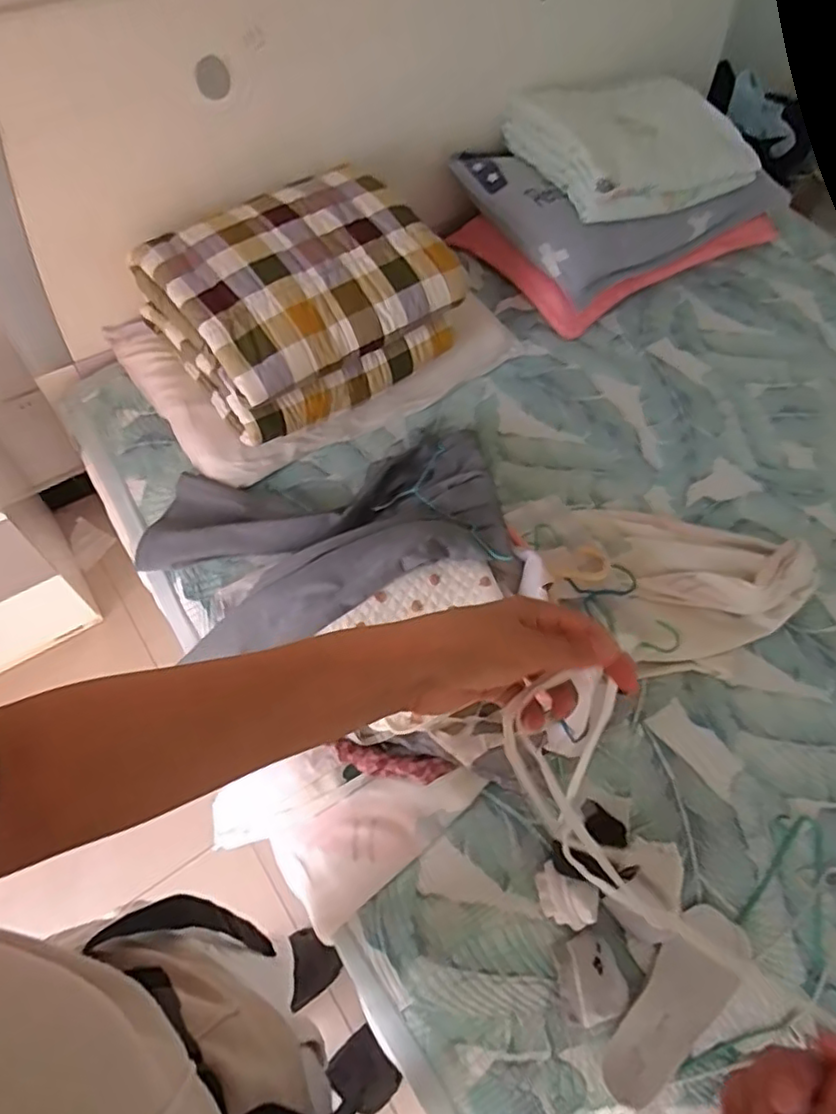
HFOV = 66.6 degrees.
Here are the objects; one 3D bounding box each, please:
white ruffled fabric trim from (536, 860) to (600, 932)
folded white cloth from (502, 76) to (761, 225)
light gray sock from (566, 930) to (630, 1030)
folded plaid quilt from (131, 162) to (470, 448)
[{"bbox_3d":[0.191,0.440,0.822,0.081,0.031,0.060,28,61,12],"label":"white ruffled fabric trim"},{"bbox_3d":[0.451,-0.902,1.359,0.412,0.129,0.376,-25,64,-16],"label":"folded white cloth"},{"bbox_3d":[0.216,0.515,0.782,0.068,0.022,0.089,-15,61,-12],"label":"light gray sock"},{"bbox_3d":[-0.208,-0.464,1.151,0.449,0.225,0.366,-35,67,-20],"label":"folded plaid quilt"}]

